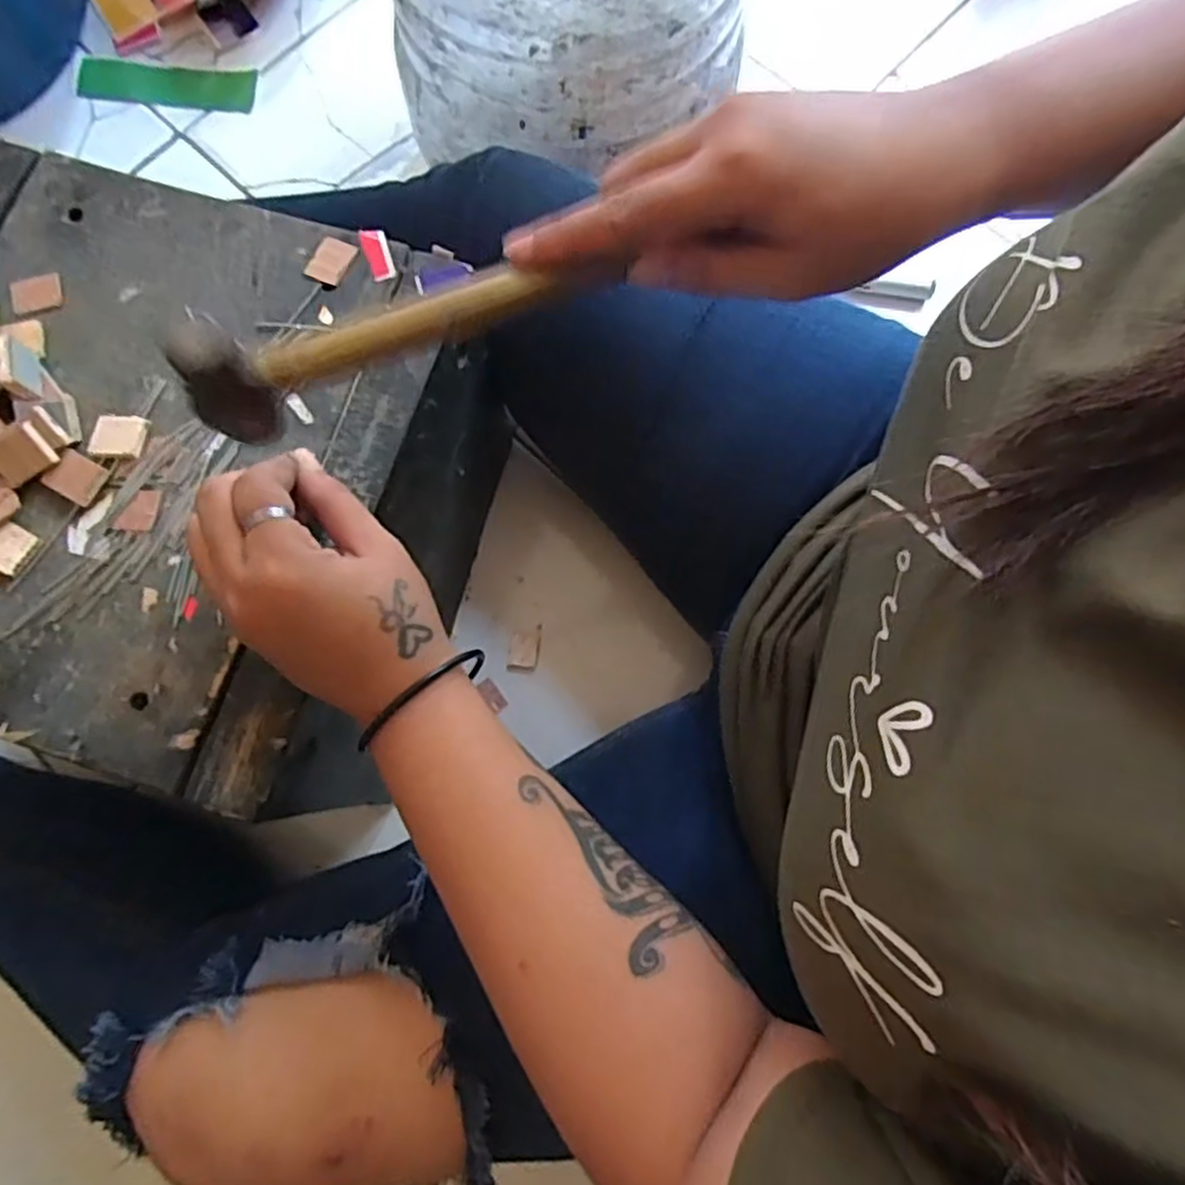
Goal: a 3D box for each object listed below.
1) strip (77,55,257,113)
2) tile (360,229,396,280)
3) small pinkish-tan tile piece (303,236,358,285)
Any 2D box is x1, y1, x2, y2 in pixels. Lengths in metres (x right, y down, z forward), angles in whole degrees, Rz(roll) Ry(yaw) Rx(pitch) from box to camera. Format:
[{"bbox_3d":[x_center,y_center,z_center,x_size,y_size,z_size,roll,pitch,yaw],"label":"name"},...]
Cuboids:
[{"bbox_3d":[-0.372,-0.445,0.641,0.153,0.006,0.044,7,81,1],"label":"strip"},{"bbox_3d":[-0.107,-0.170,0.365,0.012,0.004,0.031,-20,78,-4],"label":"tile"},{"bbox_3d":[-0.131,-0.166,0.365,0.020,0.004,0.023,26,79,6],"label":"small pinkish-tan tile piece"}]

